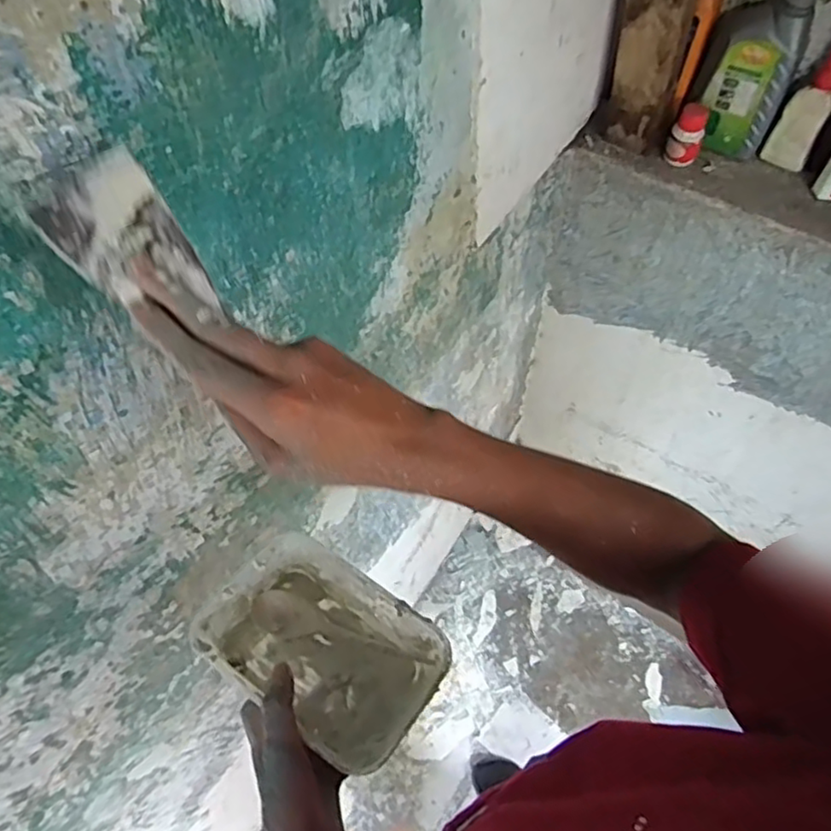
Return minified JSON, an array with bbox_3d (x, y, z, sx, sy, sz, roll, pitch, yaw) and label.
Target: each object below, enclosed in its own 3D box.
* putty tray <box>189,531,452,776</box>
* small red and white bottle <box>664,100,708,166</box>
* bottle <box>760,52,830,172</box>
[{"bbox_3d":[-0.067,0.176,0.491,0.169,0.069,0.115,27,65,19],"label":"putty tray"},{"bbox_3d":[0.359,-0.370,0.844,0.043,0.065,0.043,20,63,15],"label":"small red and white bottle"},{"bbox_3d":[0.488,-0.396,0.772,0.054,0.194,0.039,34,67,22],"label":"bottle"}]

